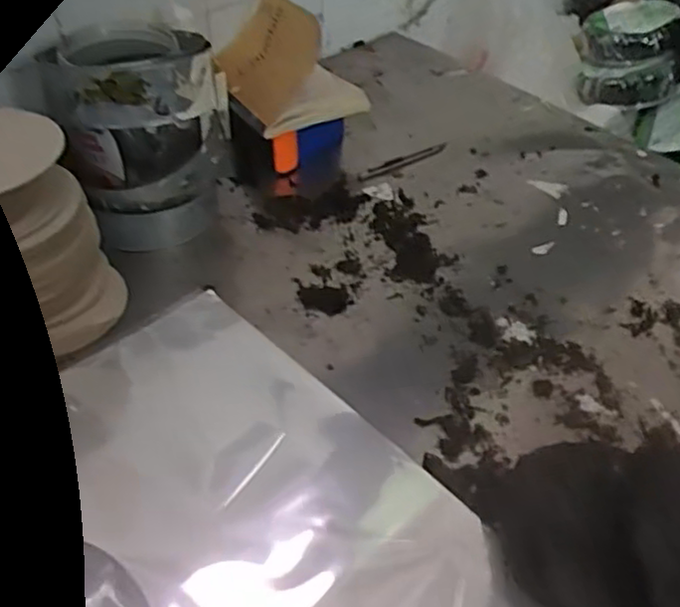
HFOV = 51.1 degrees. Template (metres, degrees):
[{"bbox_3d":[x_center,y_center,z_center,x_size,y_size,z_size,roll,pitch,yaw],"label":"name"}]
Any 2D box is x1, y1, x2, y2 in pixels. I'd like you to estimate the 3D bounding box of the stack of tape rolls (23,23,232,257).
[{"bbox_3d":[-0.204,-0.186,0.773,0.142,0.192,0.174,2,44,0],"label":"stack of tape rolls"}]

